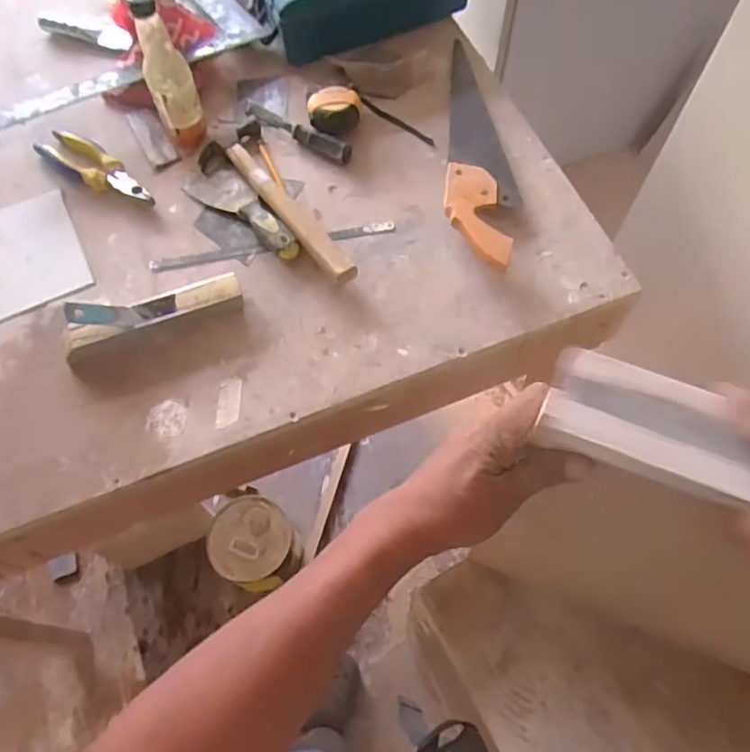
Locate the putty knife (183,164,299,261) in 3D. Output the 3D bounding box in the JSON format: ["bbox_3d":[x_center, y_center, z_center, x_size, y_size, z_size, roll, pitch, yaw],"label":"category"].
[{"bbox_3d":[-0.165,-0.213,0.799,0.197,0.026,0.058,41,72,18],"label":"putty knife"}]

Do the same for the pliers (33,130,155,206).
[{"bbox_3d":[-0.366,-0.272,0.828,0.191,0.022,0.056,34,70,16],"label":"pliers"}]

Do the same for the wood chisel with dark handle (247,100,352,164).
[{"bbox_3d":[-0.110,-0.337,0.861,0.178,0.023,0.030,31,69,15],"label":"wood chisel with dark handle"}]

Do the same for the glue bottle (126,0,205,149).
[{"bbox_3d":[-0.256,-0.372,0.780,0.054,0.199,0.041,-26,66,-11],"label":"glue bottle"}]

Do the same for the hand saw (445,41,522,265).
[{"bbox_3d":[0.144,-0.305,0.837,0.098,0.036,0.399,4,64,3],"label":"hand saw"}]

